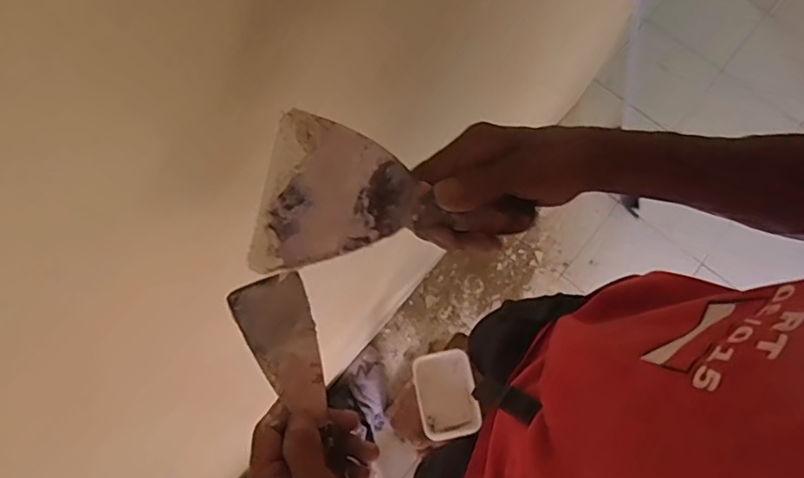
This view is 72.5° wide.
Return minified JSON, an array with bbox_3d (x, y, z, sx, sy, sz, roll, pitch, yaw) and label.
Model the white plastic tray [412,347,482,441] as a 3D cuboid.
[{"bbox_3d":[0.105,0.384,1.342,0.145,0.072,0.206,-13,75,-4],"label":"white plastic tray"}]

